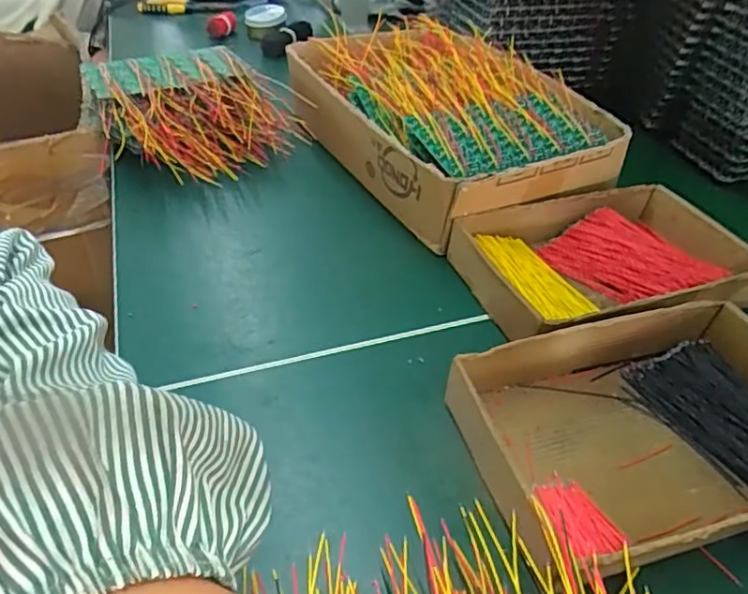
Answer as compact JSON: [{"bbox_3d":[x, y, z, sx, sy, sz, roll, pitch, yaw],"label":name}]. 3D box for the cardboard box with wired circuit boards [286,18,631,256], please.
[{"bbox_3d":[0.074,-0.196,0.656,0.246,0.098,0.356,-17,44,-20],"label":"cardboard box with wired circuit boards"}]

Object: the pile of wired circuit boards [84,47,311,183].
[{"bbox_3d":[-0.215,-0.212,0.681,0.214,0.085,0.187,28,47,27],"label":"pile of wired circuit boards"}]

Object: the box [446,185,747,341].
[{"bbox_3d":[0.199,-0.032,0.510,0.231,0.042,0.156,-12,42,-17],"label":"box"}]

